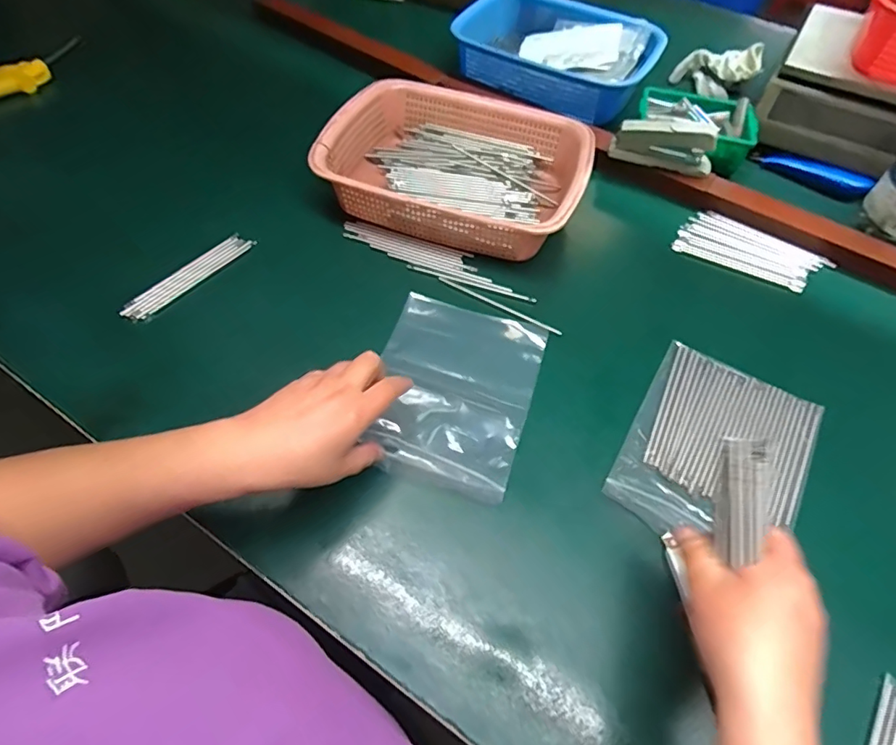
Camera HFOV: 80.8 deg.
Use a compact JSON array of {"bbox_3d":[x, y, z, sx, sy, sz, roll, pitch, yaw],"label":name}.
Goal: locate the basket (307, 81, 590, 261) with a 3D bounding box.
[{"bbox_3d":[0.013,-0.245,0.629,0.295,0.073,0.220,17,57,9],"label":"basket"}]

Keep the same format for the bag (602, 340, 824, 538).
[{"bbox_3d":[0.240,0.070,0.470,0.146,0.013,0.196,29,59,16],"label":"bag"}]

